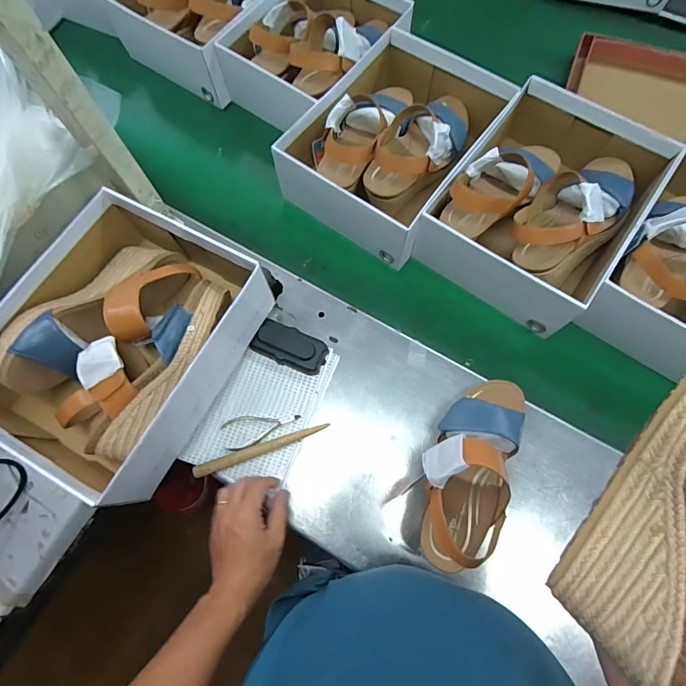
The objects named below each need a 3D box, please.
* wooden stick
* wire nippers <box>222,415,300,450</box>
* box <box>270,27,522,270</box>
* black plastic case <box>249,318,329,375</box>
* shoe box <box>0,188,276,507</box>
[{"bbox_3d":[-0.103,0.136,0.511,0.172,0.018,0.015,-19,74,-7],"label":"wooden stick"},{"bbox_3d":[-0.106,0.111,0.520,0.102,0.010,0.043,-12,74,-5],"label":"wire nippers"},{"bbox_3d":[0.091,-0.320,0.623,0.240,0.127,0.349,36,76,9],"label":"box"},{"bbox_3d":[-0.073,0.005,0.552,0.099,0.024,0.051,22,74,5],"label":"black plastic case"},{"bbox_3d":[-0.265,0.000,0.495,0.236,0.125,0.294,26,74,7],"label":"shoe box"}]

